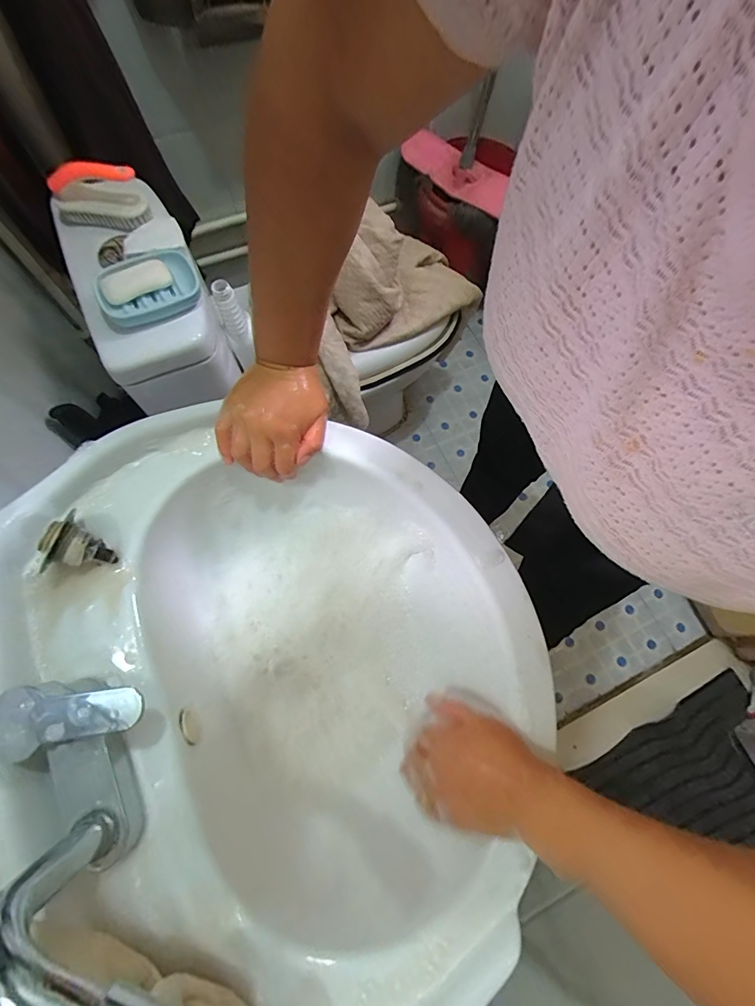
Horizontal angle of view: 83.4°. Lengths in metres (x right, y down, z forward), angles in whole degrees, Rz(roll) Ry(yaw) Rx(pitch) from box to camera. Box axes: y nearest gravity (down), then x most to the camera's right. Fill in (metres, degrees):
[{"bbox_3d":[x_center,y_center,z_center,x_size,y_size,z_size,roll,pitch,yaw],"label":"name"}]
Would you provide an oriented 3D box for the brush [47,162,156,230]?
[{"bbox_3d":[-0.379,-0.412,0.572,0.124,0.064,0.042,-7,72,-3],"label":"brush"}]

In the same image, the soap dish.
[{"bbox_3d":[-0.301,-0.288,0.560,0.130,0.030,0.090,-32,76,-12],"label":"soap dish"}]

